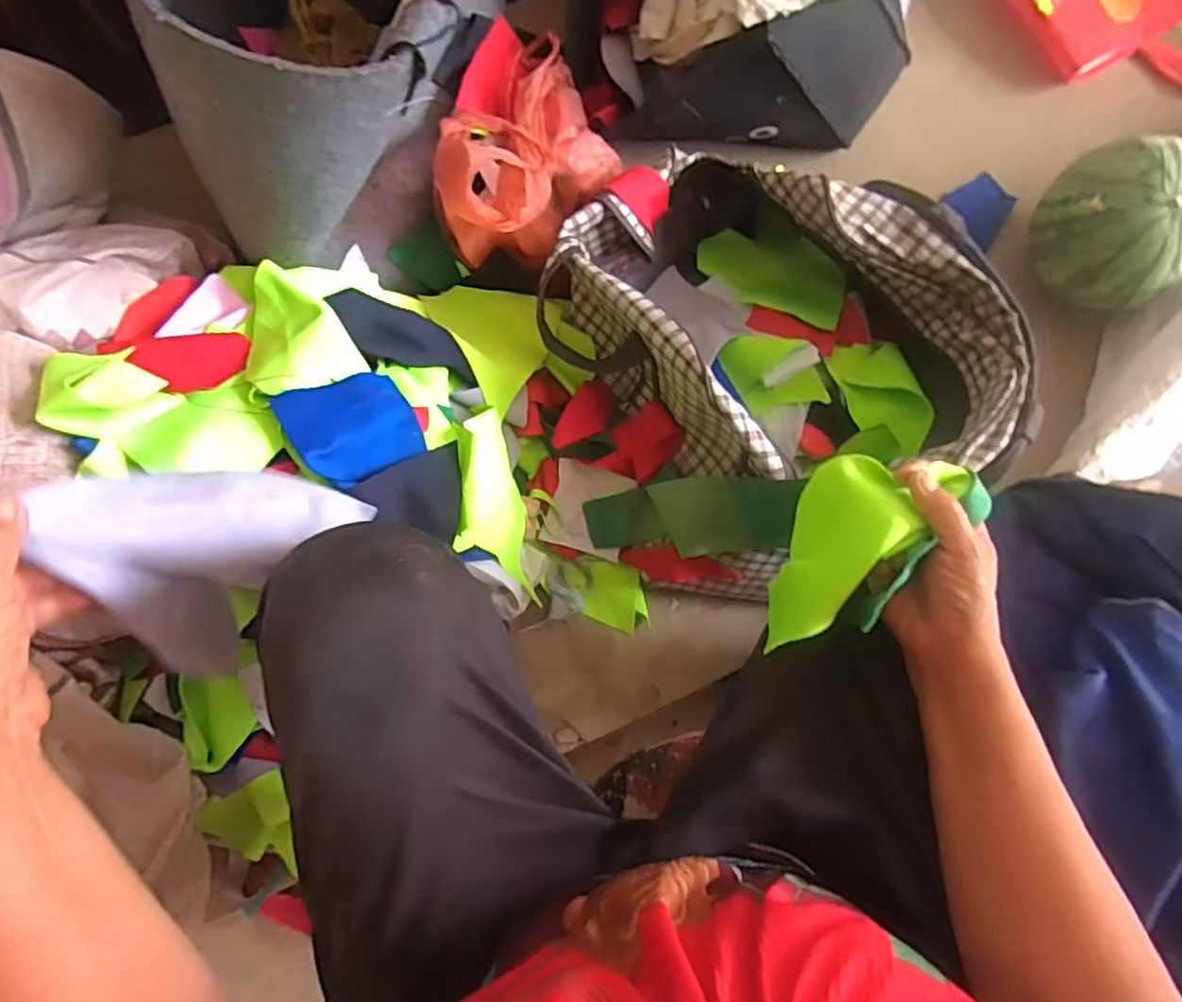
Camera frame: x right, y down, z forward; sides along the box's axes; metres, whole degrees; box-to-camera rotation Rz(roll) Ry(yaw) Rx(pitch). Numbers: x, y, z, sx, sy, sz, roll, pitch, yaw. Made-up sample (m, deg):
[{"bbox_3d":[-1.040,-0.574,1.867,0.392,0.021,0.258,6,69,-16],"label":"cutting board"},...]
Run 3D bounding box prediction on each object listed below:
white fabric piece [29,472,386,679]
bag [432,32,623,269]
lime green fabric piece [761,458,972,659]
[{"bbox_3d":[-0.227,0.021,0.379,0.090,0.113,0.139,39,80,9],"label":"white fabric piece"},{"bbox_3d":[-0.070,-0.372,0.694,0.151,0.121,0.243,32,79,8],"label":"bag"},{"bbox_3d":[0.164,0.038,0.445,0.073,0.040,0.148,43,107,40],"label":"lime green fabric piece"}]

